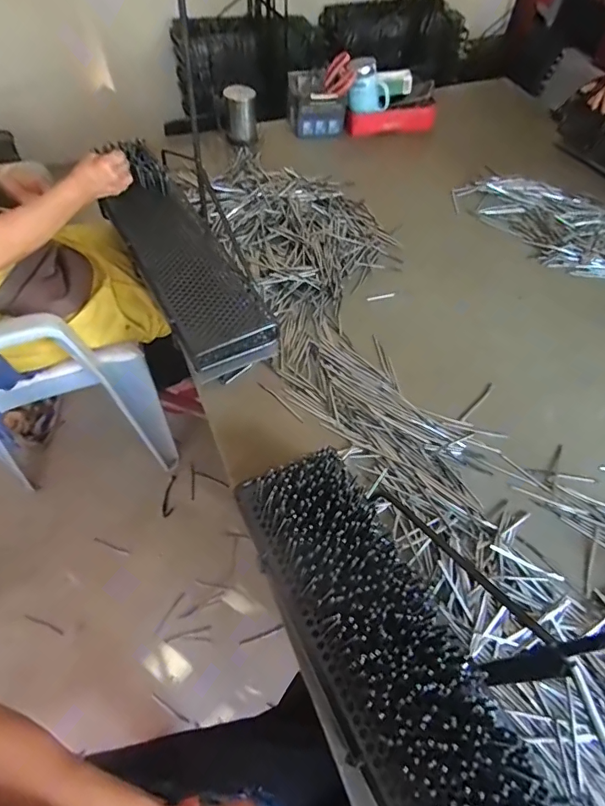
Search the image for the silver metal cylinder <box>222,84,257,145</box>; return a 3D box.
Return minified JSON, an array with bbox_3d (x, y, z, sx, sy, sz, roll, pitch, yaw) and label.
[{"bbox_3d":[-0.163,-0.759,1.178,0.079,0.127,0.079,-1,55,-3],"label":"silver metal cylinder"}]

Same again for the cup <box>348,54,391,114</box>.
[{"bbox_3d":[0.182,-0.855,1.197,0.118,0.100,0.091,8,55,3],"label":"cup"}]

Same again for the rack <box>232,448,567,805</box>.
[{"bbox_3d":[0.109,0.309,0.409,0.155,0.080,0.584,-24,61,-18],"label":"rack"}]

